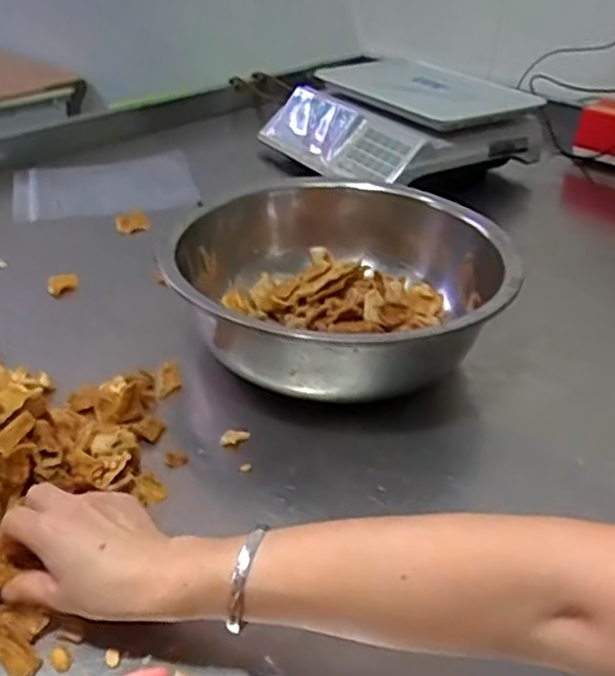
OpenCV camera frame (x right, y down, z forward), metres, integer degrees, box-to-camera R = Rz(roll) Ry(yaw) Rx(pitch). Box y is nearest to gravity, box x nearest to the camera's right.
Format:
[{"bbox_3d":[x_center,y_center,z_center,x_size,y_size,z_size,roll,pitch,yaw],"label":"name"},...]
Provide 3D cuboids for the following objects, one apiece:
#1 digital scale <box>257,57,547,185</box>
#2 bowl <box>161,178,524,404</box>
[{"bbox_3d":[0.141,-0.351,1.127,0.287,0.105,0.350,-23,39,-30],"label":"digital scale"},{"bbox_3d":[0.047,-0.061,0.734,0.377,0.103,0.361,0,33,0],"label":"bowl"}]

